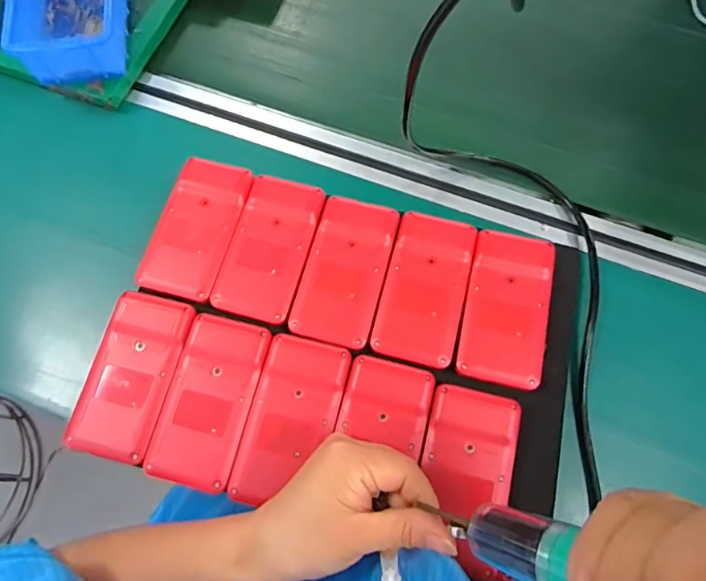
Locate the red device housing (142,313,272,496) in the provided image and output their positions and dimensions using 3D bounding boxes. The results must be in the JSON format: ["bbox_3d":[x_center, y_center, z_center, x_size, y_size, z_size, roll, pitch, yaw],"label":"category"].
[{"bbox_3d":[-0.105,0.079,0.368,0.061,0.017,0.118,14,71,5],"label":"red device housing"}]

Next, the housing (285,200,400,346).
[{"bbox_3d":[-0.006,-0.017,0.397,0.062,0.015,0.119,15,71,5],"label":"housing"}]

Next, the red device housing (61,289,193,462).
[{"bbox_3d":[-0.165,0.062,0.374,0.061,0.019,0.117,14,71,5],"label":"red device housing"}]

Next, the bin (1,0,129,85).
[{"bbox_3d":[-0.279,-0.280,0.505,0.099,0.057,0.146,-9,70,-3],"label":"bin"}]

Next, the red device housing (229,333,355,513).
[{"bbox_3d":[-0.045,0.093,0.362,0.062,0.017,0.117,14,71,5],"label":"red device housing"}]

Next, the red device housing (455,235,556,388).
[{"bbox_3d":[0.119,0.012,0.385,0.062,0.014,0.117,13,71,4],"label":"red device housing"}]

